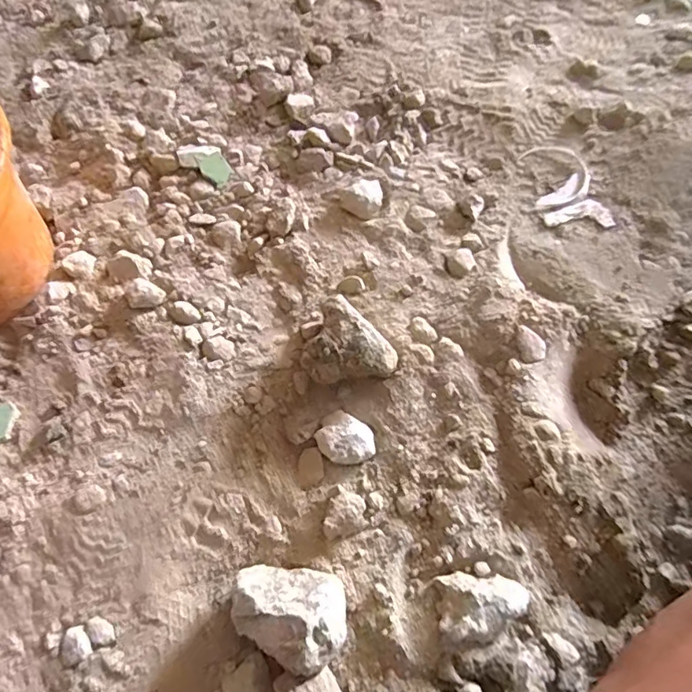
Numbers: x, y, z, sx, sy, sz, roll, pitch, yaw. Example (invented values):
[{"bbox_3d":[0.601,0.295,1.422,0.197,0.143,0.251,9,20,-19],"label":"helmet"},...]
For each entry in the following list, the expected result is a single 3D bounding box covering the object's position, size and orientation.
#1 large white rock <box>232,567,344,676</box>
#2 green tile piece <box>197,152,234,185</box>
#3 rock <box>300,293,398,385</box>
[{"bbox_3d":[-0.047,0.220,0.440,0.094,0.062,0.075,8,66,6],"label":"large white rock"},{"bbox_3d":[-0.158,-0.215,0.653,0.032,0.005,0.044,-34,68,-13],"label":"green tile piece"},{"bbox_3d":[-0.003,0.008,0.527,0.093,0.053,0.073,40,73,21],"label":"rock"}]

